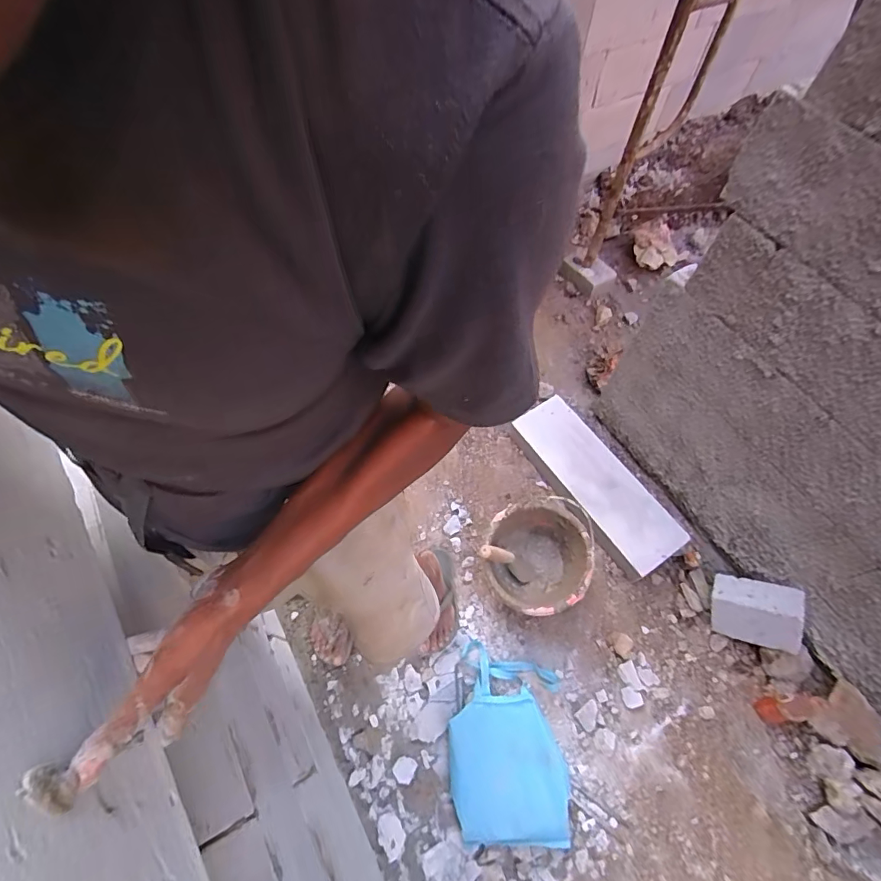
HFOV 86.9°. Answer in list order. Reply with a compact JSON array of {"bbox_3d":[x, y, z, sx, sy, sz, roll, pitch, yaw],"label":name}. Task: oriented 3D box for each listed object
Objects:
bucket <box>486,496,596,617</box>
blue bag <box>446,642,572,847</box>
[{"bbox_3d":[0.264,0.322,1.282,0.284,0.180,0.288,1,60,-1],"label":"bucket"},{"bbox_3d":[0.159,0.716,1.128,0.274,0.058,0.400,3,60,0],"label":"blue bag"}]

